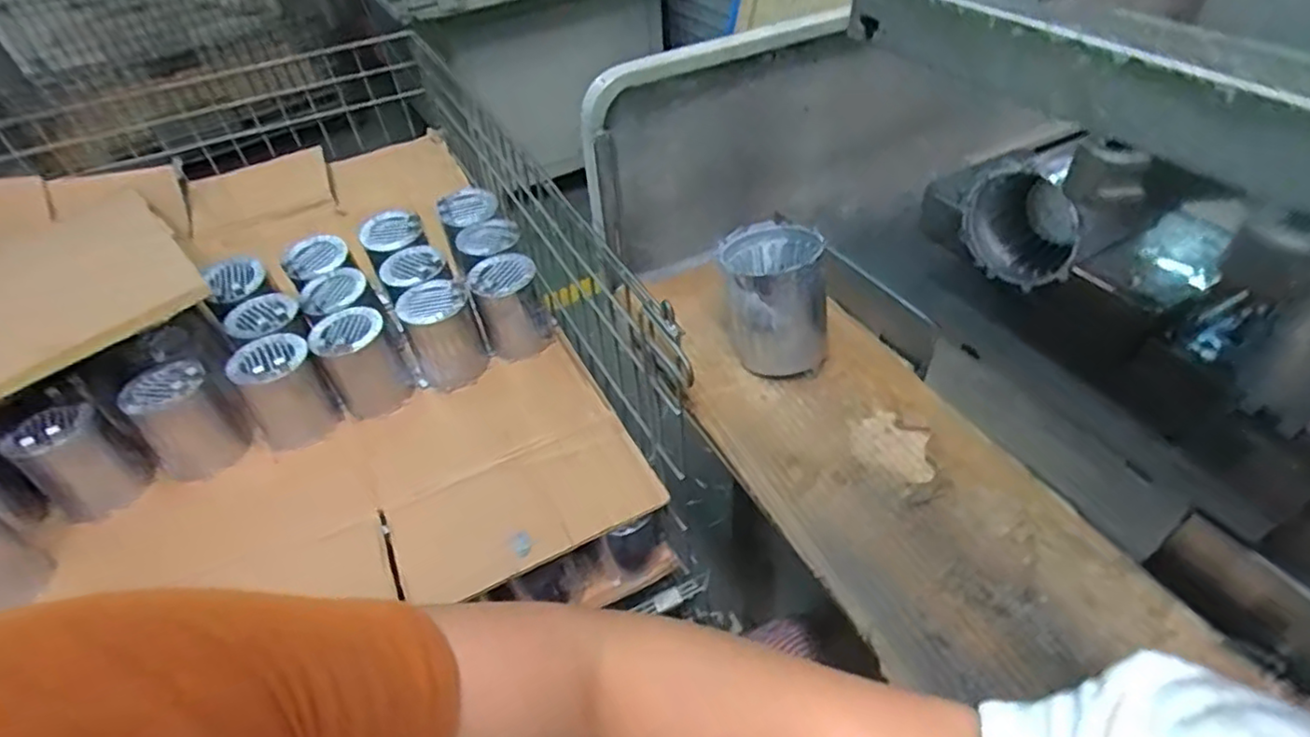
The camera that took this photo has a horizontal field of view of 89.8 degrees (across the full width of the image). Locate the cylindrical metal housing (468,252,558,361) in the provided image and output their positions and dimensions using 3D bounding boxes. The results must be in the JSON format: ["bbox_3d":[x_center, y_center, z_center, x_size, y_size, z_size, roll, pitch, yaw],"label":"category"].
[{"bbox_3d":[-0.193,-0.086,0.891,0.095,0.115,0.081,-23,47,-16],"label":"cylindrical metal housing"}]

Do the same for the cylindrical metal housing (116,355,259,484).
[{"bbox_3d":[-0.557,0.061,0.781,0.089,0.118,0.099,30,55,31],"label":"cylindrical metal housing"}]

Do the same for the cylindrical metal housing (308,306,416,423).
[{"bbox_3d":[-0.372,-0.007,0.839,0.084,0.120,0.083,-3,45,3],"label":"cylindrical metal housing"}]

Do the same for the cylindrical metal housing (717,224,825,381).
[{"bbox_3d":[0.110,-0.066,0.619,0.091,0.111,0.102,-6,45,0],"label":"cylindrical metal housing"}]

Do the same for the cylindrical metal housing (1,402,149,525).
[{"bbox_3d":[-0.645,0.105,0.734,0.079,0.106,0.085,-3,45,3],"label":"cylindrical metal housing"}]

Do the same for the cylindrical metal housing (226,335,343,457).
[{"bbox_3d":[-0.452,0.032,0.805,0.094,0.128,0.083,-34,51,-26],"label":"cylindrical metal housing"}]

